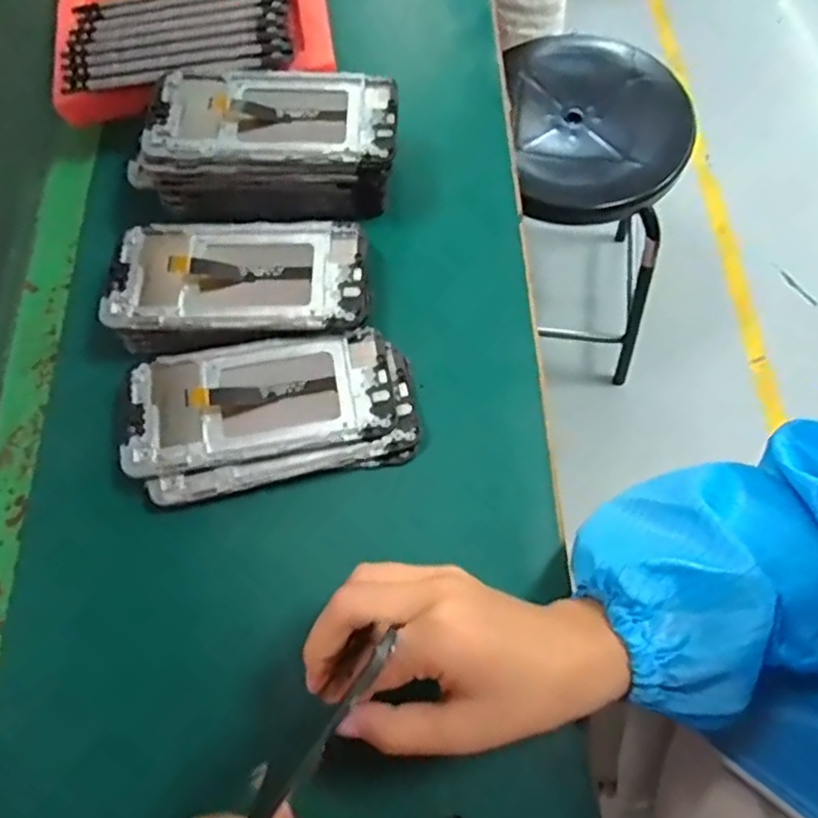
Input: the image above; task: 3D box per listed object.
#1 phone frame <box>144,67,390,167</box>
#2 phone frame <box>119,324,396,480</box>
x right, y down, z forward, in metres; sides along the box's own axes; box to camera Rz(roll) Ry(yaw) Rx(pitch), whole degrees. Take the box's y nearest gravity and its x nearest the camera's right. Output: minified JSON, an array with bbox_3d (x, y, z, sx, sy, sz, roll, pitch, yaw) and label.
[{"bbox_3d":[-0.087,-0.191,0.436,0.154,0.011,0.075,3,65,0],"label":"phone frame"},{"bbox_3d":[-0.087,-0.007,0.398,0.155,0.014,0.070,-10,67,-2],"label":"phone frame"}]

